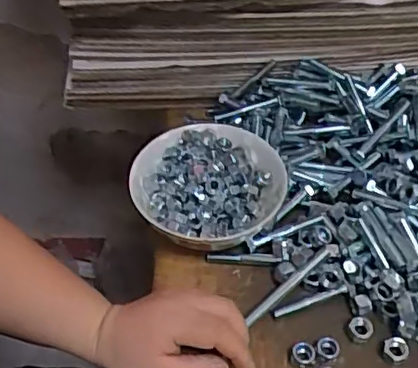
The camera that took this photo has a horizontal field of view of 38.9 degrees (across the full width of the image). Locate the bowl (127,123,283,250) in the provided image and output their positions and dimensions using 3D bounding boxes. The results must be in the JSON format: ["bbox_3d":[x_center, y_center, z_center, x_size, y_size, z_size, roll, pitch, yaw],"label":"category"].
[{"bbox_3d":[0.000,0.007,0.516,0.117,0.050,0.128,-1,47,1],"label":"bowl"}]

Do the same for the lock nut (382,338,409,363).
[{"bbox_3d":[0.142,0.125,0.449,0.018,0.008,0.021,24,52,23],"label":"lock nut"}]

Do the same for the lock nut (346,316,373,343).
[{"bbox_3d":[0.117,0.113,0.460,0.019,0.007,0.021,31,55,27],"label":"lock nut"}]

